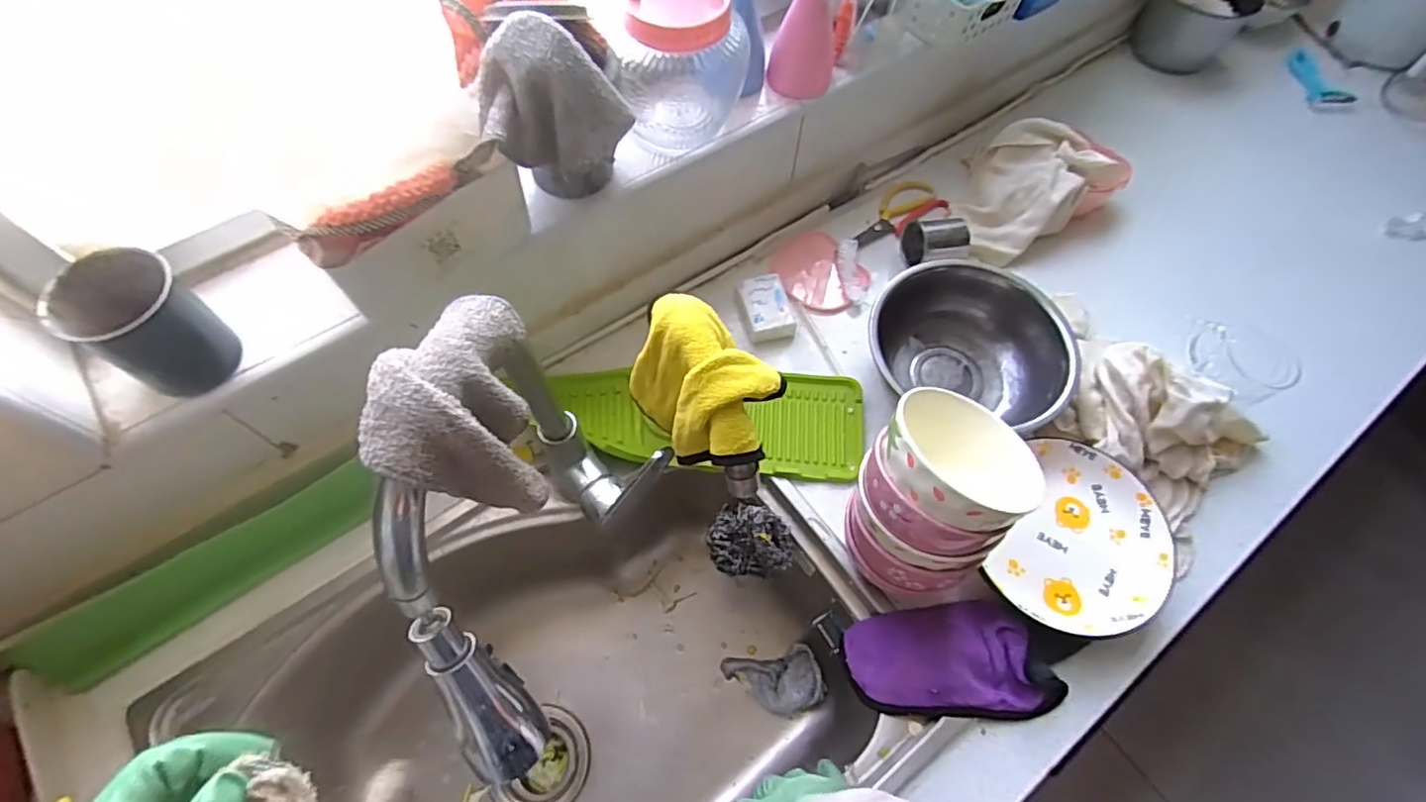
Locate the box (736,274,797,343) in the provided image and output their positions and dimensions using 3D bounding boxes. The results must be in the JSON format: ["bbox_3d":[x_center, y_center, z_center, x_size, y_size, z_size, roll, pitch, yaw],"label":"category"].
[{"bbox_3d":[0.061,-0.104,0.712,0.056,0.028,0.079,-12,63,-8],"label":"box"}]

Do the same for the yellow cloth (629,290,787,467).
[{"bbox_3d":[-0.002,-0.002,0.445,0.075,0.113,0.115,-26,66,-15],"label":"yellow cloth"}]

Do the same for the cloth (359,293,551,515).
[{"bbox_3d":[-0.133,-0.002,0.331,0.063,0.097,0.104,-12,63,-8],"label":"cloth"}]

